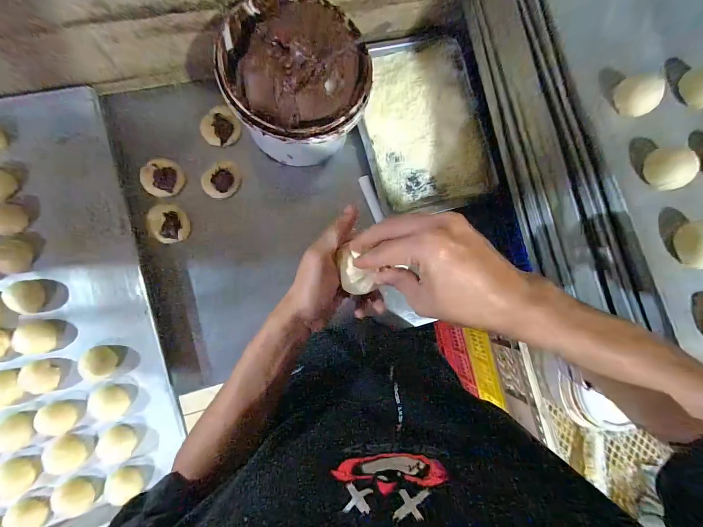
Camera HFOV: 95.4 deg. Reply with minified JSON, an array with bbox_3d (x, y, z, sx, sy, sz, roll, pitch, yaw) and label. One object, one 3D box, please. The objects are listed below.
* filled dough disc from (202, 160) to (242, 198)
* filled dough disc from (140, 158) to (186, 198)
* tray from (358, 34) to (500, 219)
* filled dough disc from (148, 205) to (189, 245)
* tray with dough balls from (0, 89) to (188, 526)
[{"bbox_3d":[-0.236,-0.155,0.586,0.057,0.020,0.073,44,82,-3],"label":"filled dough disc"},{"bbox_3d":[-0.339,-0.154,0.575,0.068,0.008,0.067,1,86,-8],"label":"filled dough disc"},{"bbox_3d":[0.138,-0.273,0.632,0.246,0.064,0.334,-14,88,-9],"label":"tray"},{"bbox_3d":[-0.328,-0.071,0.574,0.065,0.016,0.068,1,86,-8],"label":"filled dough disc"},{"bbox_3d":[-0.569,0.099,0.521,0.464,0.040,0.713,-16,89,-9],"label":"tray with dough balls"}]

